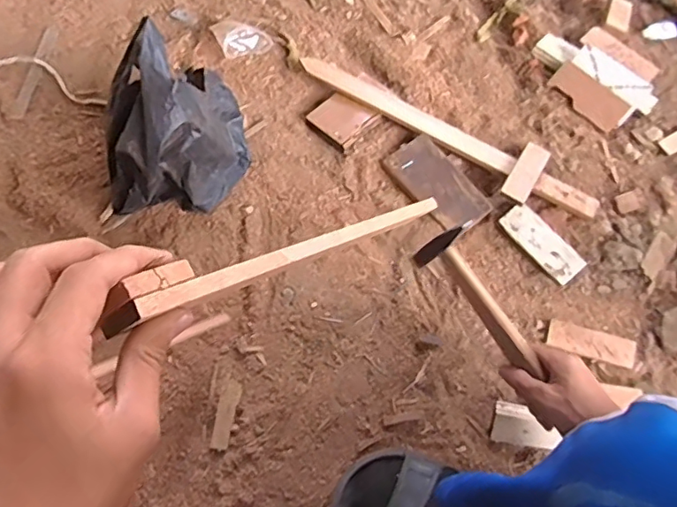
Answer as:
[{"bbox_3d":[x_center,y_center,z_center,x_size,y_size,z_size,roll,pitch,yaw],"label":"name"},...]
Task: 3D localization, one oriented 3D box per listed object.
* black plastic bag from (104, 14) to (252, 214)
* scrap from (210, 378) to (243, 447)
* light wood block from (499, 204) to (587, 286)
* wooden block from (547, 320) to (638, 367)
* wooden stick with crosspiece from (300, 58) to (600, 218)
[{"bbox_3d":[-0.216,-0.156,0.709,0.178,0.200,0.171,-11,67,-8],"label":"black plastic bag"},{"bbox_3d":[-0.134,0.192,0.648,0.021,0.005,0.078,11,67,3],"label":"scrap"},{"bbox_3d":[0.282,-0.015,0.746,0.048,0.016,0.121,-40,77,-6],"label":"light wood block"},{"bbox_3d":[0.332,0.117,0.702,0.112,0.009,0.035,16,80,2],"label":"wooden block"},{"bbox_3d":[0.163,-0.178,0.784,0.450,0.044,0.095,35,70,13],"label":"wooden stick with crosspiece"}]

